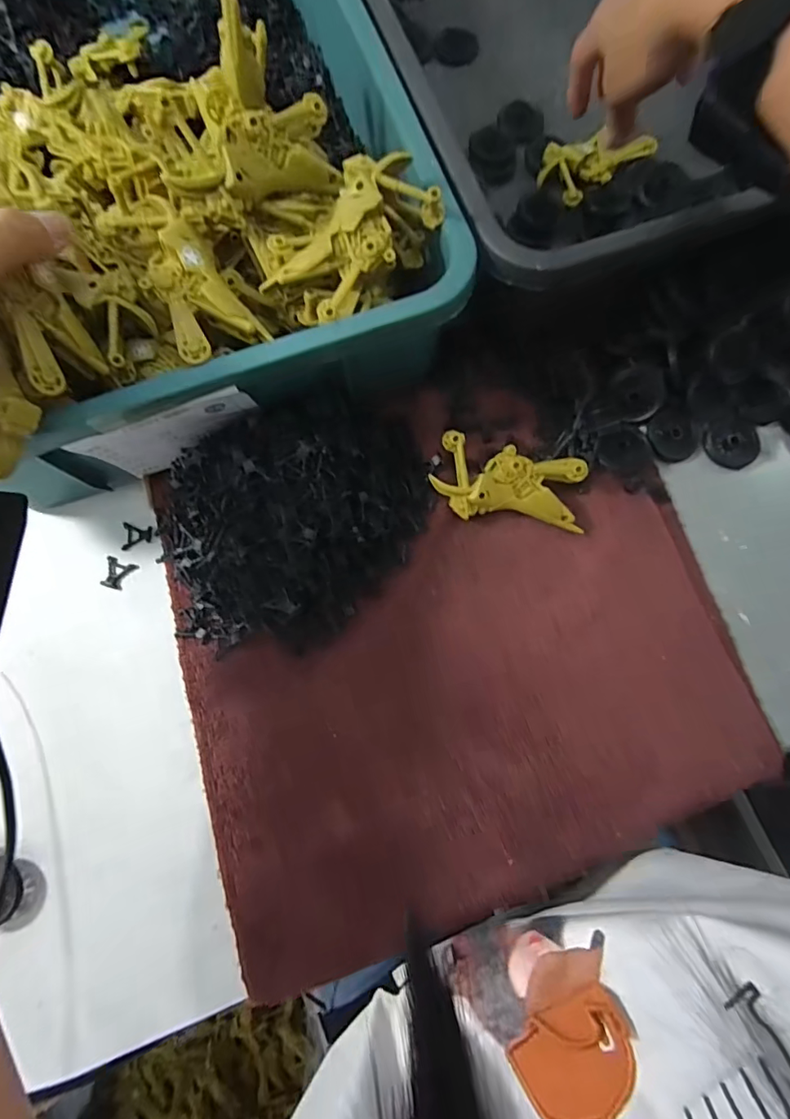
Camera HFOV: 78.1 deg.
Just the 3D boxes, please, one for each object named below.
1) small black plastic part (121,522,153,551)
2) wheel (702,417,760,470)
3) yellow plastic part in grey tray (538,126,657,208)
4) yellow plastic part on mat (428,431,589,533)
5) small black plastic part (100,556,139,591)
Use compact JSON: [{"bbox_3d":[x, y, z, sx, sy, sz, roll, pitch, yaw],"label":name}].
[{"bbox_3d":[-0.183,-0.017,0.347,0.021,0.004,0.020,-1,78,0],"label":"small black plastic part"},{"bbox_3d":[0.246,-0.085,0.355,0.040,0.011,0.037,0,78,0],"label":"wheel"},{"bbox_3d":[0.162,-0.333,0.400,0.095,0.015,0.052,-37,81,-7],"label":"yellow plastic part in grey tray"},{"bbox_3d":[0.077,-0.049,0.329,0.099,0.027,0.051,16,79,3],"label":"yellow plastic part on mat"},{"bbox_3d":[-0.195,0.010,0.341,0.020,0.005,0.021,19,79,4],"label":"small black plastic part"}]

